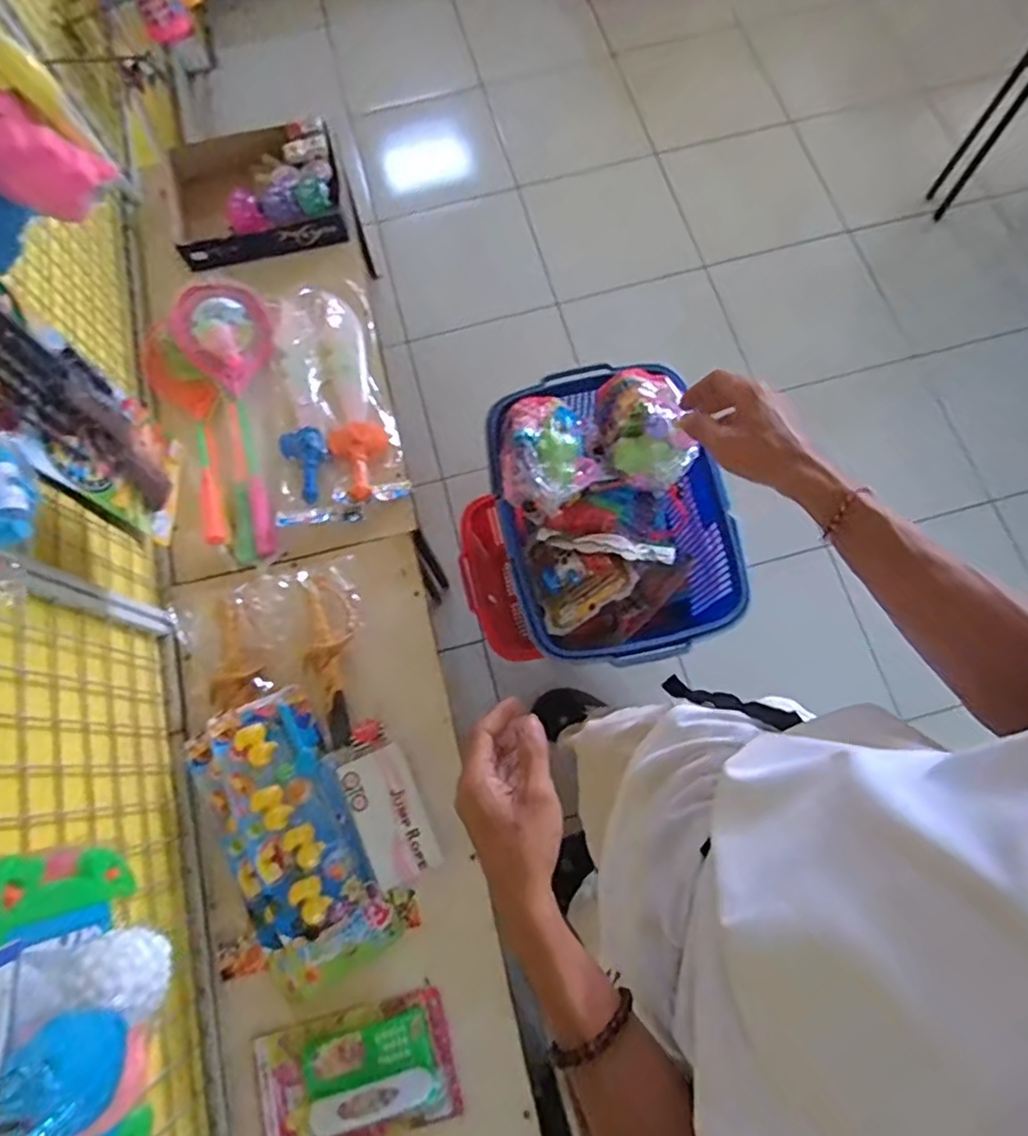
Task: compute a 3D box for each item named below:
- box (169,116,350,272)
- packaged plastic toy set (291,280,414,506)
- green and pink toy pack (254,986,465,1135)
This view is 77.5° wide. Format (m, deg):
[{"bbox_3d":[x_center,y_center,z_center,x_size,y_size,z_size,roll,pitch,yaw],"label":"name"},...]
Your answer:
[{"bbox_3d":[-0.486,-0.721,1.207,0.304,0.093,0.271,-14,73,-3],"label":"box"},{"bbox_3d":[-0.284,-0.315,1.122,0.125,0.040,0.448,-16,73,-3],"label":"packaged plastic toy set"},{"bbox_3d":[-0.209,0.661,0.825,0.251,0.045,0.145,-14,73,-2],"label":"green and pink toy pack"}]

